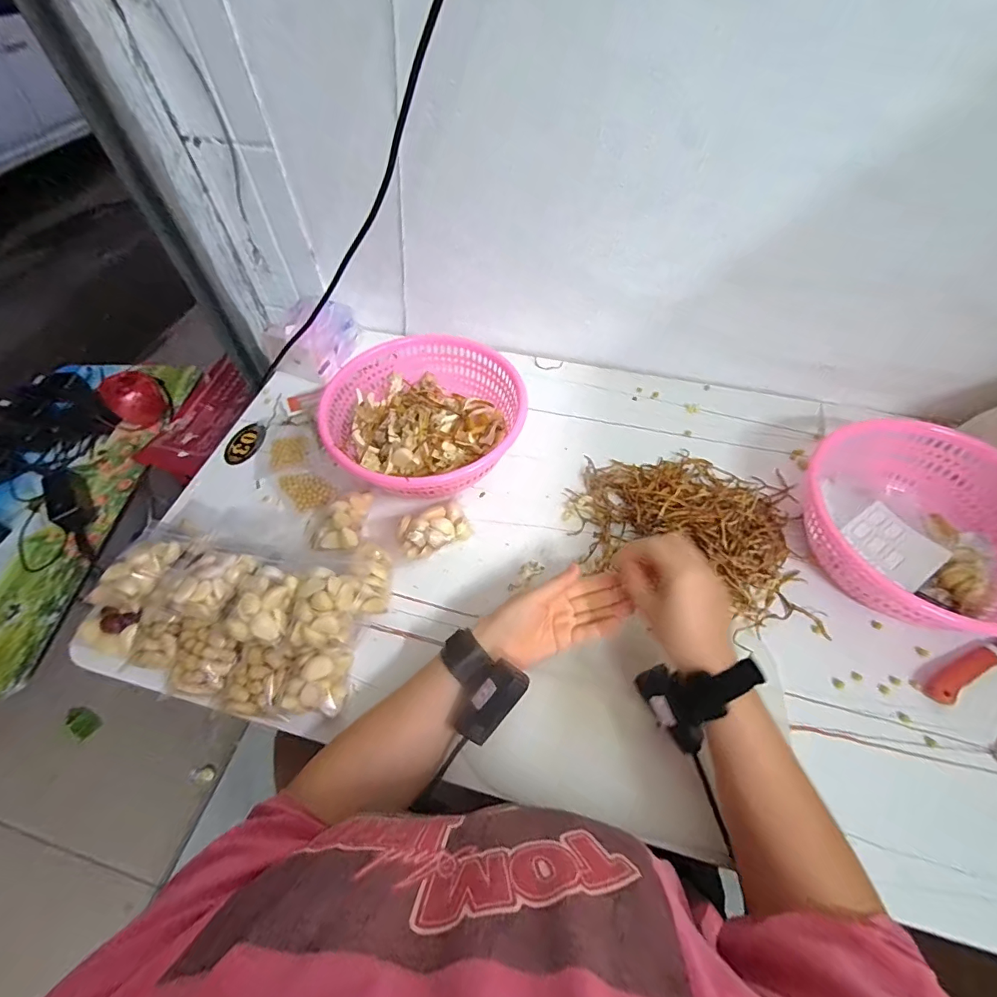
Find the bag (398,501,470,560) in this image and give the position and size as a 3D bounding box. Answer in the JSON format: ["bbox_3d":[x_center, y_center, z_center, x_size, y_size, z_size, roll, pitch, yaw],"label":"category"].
[{"bbox_3d":[-0.078,0.038,0.549,0.081,0.034,0.050,-19,58,-11],"label":"bag"}]

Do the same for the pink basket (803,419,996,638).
[{"bbox_3d":[0.459,0.032,0.503,0.224,0.091,0.227,0,56,1],"label":"pink basket"}]

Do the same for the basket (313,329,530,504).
[{"bbox_3d":[-0.094,-0.100,0.607,0.238,0.092,0.229,-20,58,-12],"label":"basket"}]

